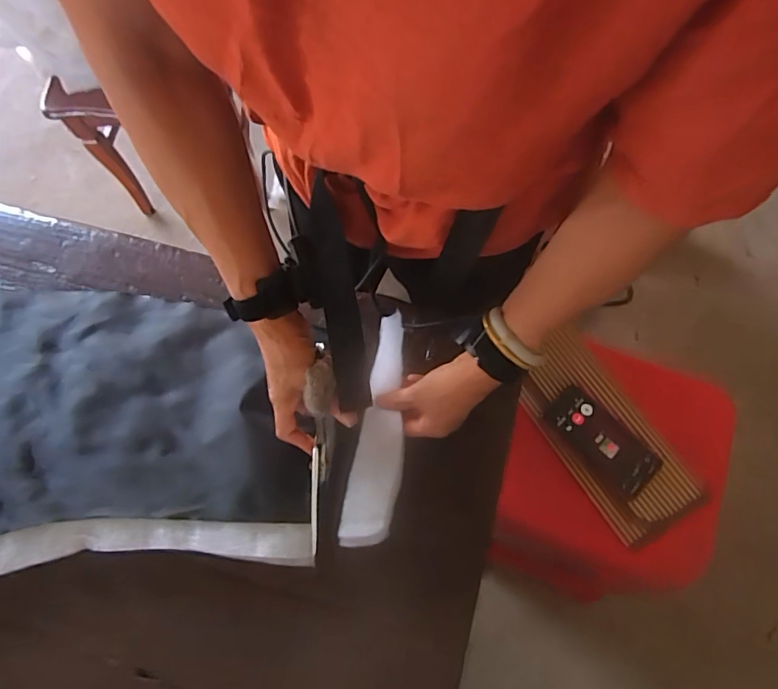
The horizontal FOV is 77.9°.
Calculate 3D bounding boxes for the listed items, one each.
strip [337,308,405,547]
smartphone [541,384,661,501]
[{"bbox_3d":[-0.008,0.085,0.504,0.051,0.025,0.236,6,71,5],"label":"strip"},{"bbox_3d":[0.300,0.138,0.690,0.081,0.015,0.162,-39,73,-11],"label":"smartphone"}]

